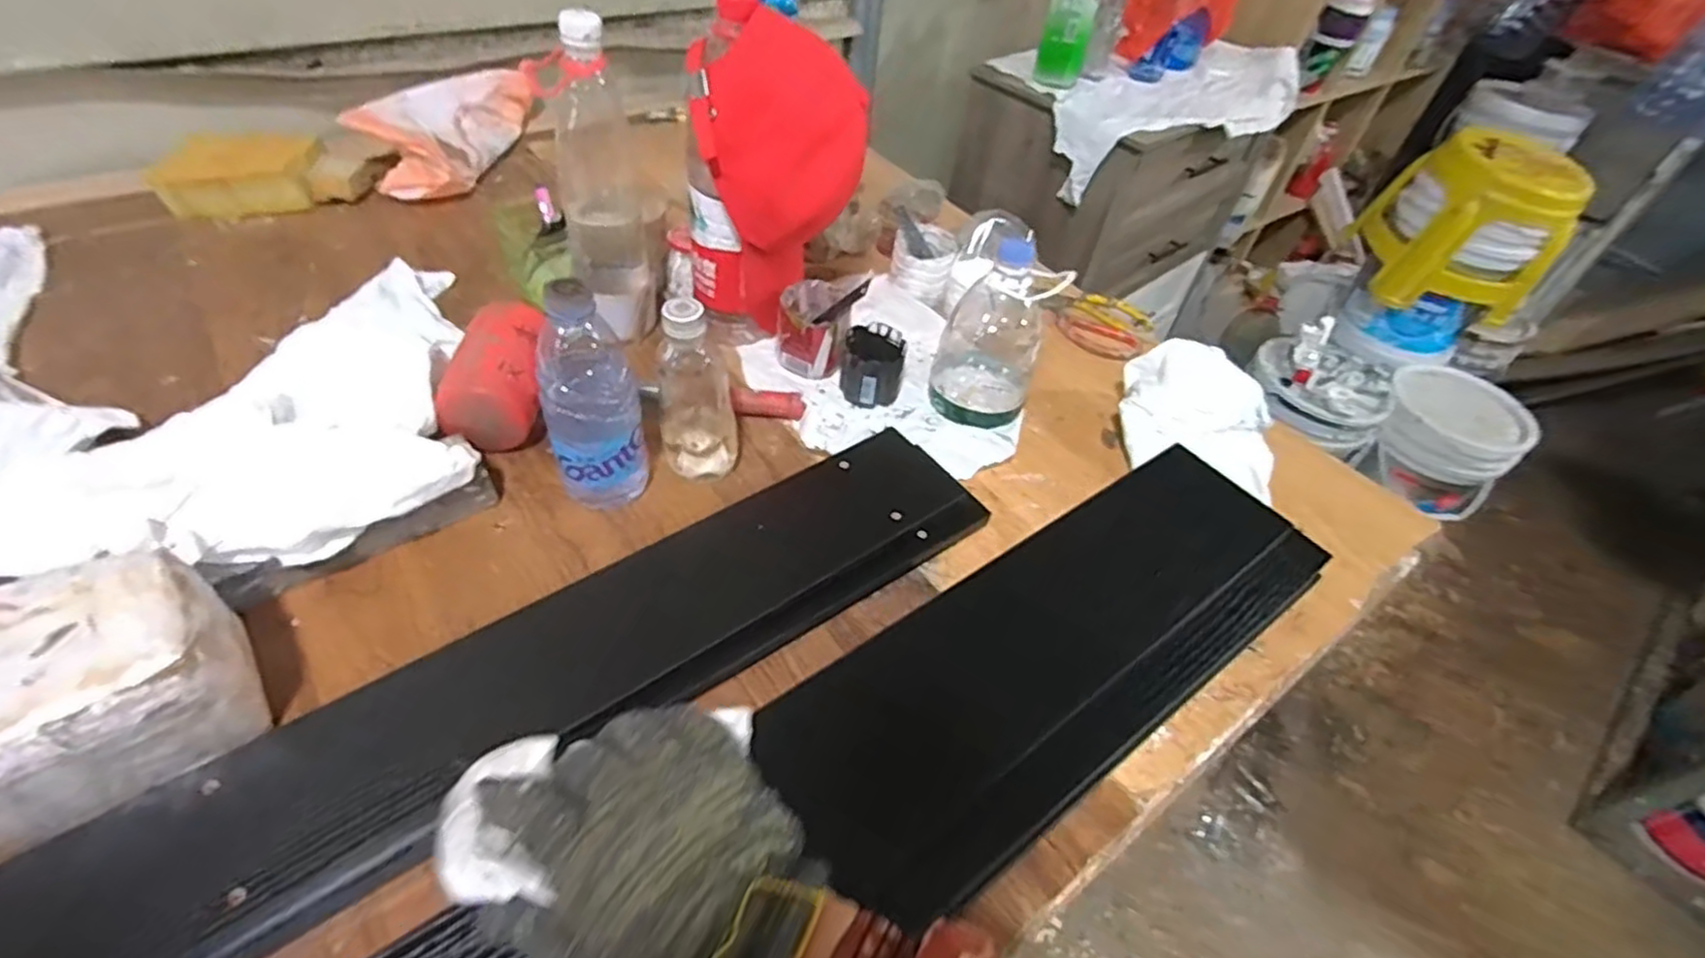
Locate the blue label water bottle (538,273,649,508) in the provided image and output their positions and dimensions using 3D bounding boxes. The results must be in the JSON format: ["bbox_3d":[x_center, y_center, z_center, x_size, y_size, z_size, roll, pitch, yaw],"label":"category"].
[{"bbox_3d":[-0.204,-0.059,0.556,0.071,0.182,0.063,-11,50,-16],"label":"blue label water bottle"}]

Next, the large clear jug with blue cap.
[{"bbox_3d":[0.136,-0.136,0.691,0.099,0.154,0.092,12,47,4],"label":"large clear jug with blue cap"}]

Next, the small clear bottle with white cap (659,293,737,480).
[{"bbox_3d":[-0.127,-0.069,0.587,0.058,0.167,0.056,-7,49,-13],"label":"small clear bottle with white cap"}]

